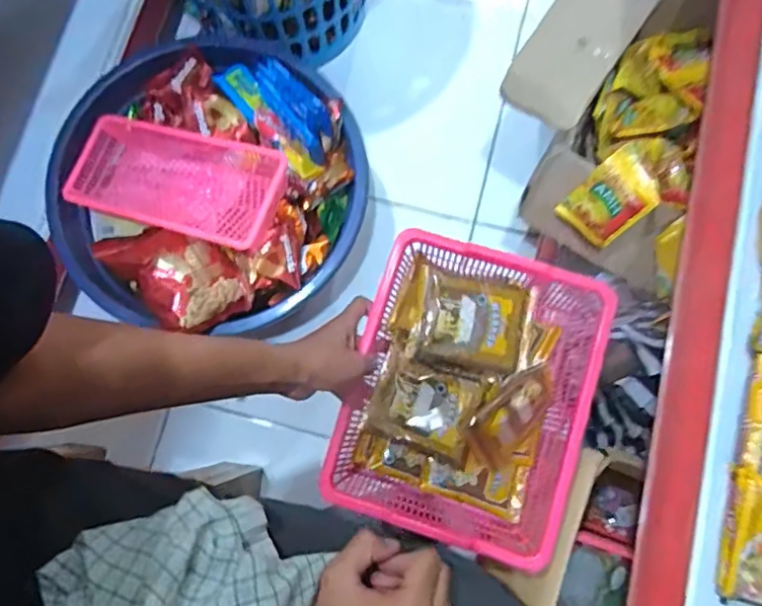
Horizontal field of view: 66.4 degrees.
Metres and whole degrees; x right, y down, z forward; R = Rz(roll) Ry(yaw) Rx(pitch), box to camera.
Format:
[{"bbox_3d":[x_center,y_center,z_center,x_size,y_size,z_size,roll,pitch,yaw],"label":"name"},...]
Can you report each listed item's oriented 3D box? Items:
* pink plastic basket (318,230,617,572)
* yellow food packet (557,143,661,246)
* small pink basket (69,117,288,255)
[{"bbox_3d":[0.088,0.096,0.613,0.233,0.091,0.294,15,79,3],"label":"pink plastic basket"},{"bbox_3d":[0.252,-0.112,0.635,0.069,0.108,0.026,49,50,5],"label":"yellow food packet"},{"bbox_3d":[-0.267,-0.157,0.785,0.294,0.077,0.139,14,79,16],"label":"small pink basket"}]

